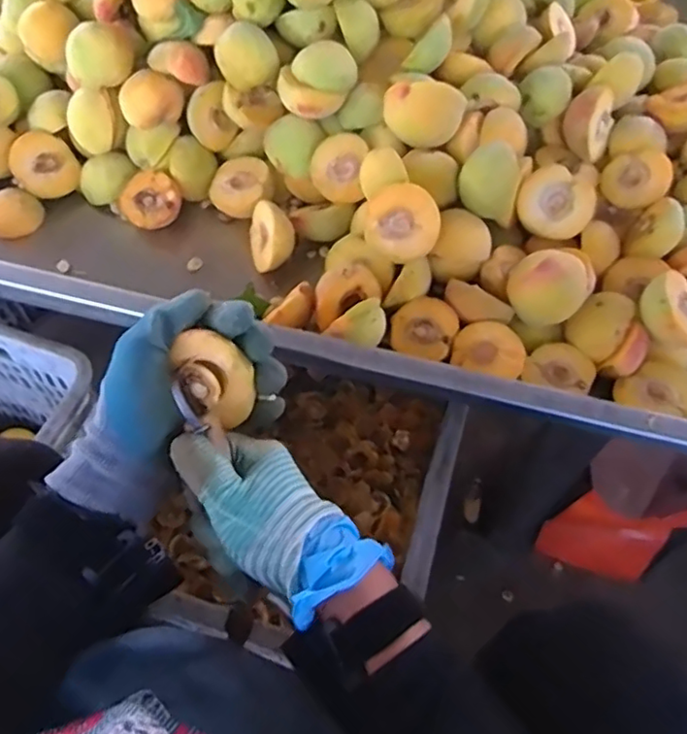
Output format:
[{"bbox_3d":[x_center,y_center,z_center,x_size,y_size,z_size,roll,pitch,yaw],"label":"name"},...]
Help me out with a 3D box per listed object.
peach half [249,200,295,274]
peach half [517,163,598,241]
[{"bbox_3d":[-0.062,-0.121,0.564,0.030,0.056,0.055,-5,59,-37],"label":"peach half"},{"bbox_3d":[0.185,-0.143,0.541,0.063,0.031,0.057,23,95,-2],"label":"peach half"}]

